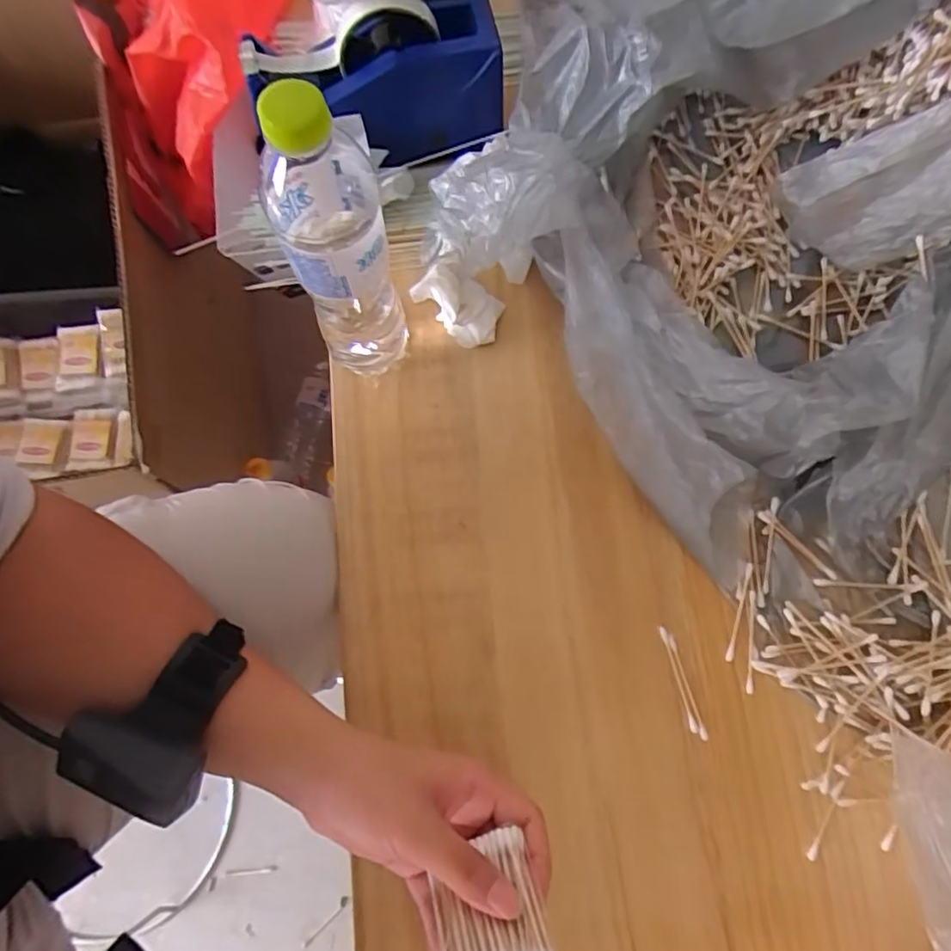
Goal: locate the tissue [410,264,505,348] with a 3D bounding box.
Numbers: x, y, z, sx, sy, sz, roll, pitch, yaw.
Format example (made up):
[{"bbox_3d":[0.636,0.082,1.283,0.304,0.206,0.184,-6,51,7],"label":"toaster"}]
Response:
[{"bbox_3d":[-0.011,-0.145,0.496,0.053,0.037,0.077,-41,78,-10],"label":"tissue"}]

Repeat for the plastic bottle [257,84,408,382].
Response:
[{"bbox_3d":[-0.088,-0.142,0.390,0.060,0.240,0.068,-22,75,-5],"label":"plastic bottle"}]

